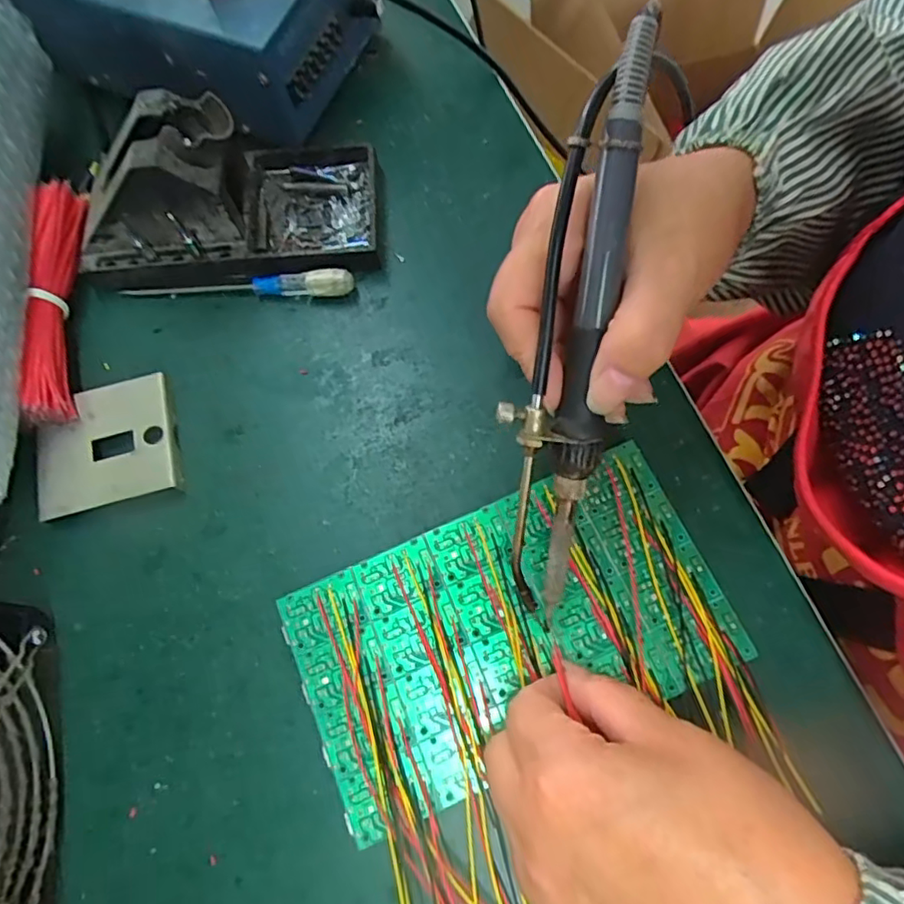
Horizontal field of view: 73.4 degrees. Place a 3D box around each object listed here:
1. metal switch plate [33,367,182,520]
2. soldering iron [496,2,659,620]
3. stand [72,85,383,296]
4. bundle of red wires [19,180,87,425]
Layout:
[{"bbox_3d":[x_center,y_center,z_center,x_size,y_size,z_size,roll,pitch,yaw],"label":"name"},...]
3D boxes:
[{"bbox_3d":[-0.170,-0.004,0.300,0.065,0.010,0.063,-1,71,2],"label":"metal switch plate"},{"bbox_3d":[0.039,-0.039,0.214,0.034,0.026,0.202,7,104,4],"label":"soldering iron"},{"bbox_3d":[-0.121,-0.139,0.315,0.158,0.069,0.080,-6,71,0],"label":"stand"},{"bbox_3d":[-0.205,-0.079,0.315,0.017,0.031,0.136,-11,71,-2],"label":"bundle of red wires"}]

